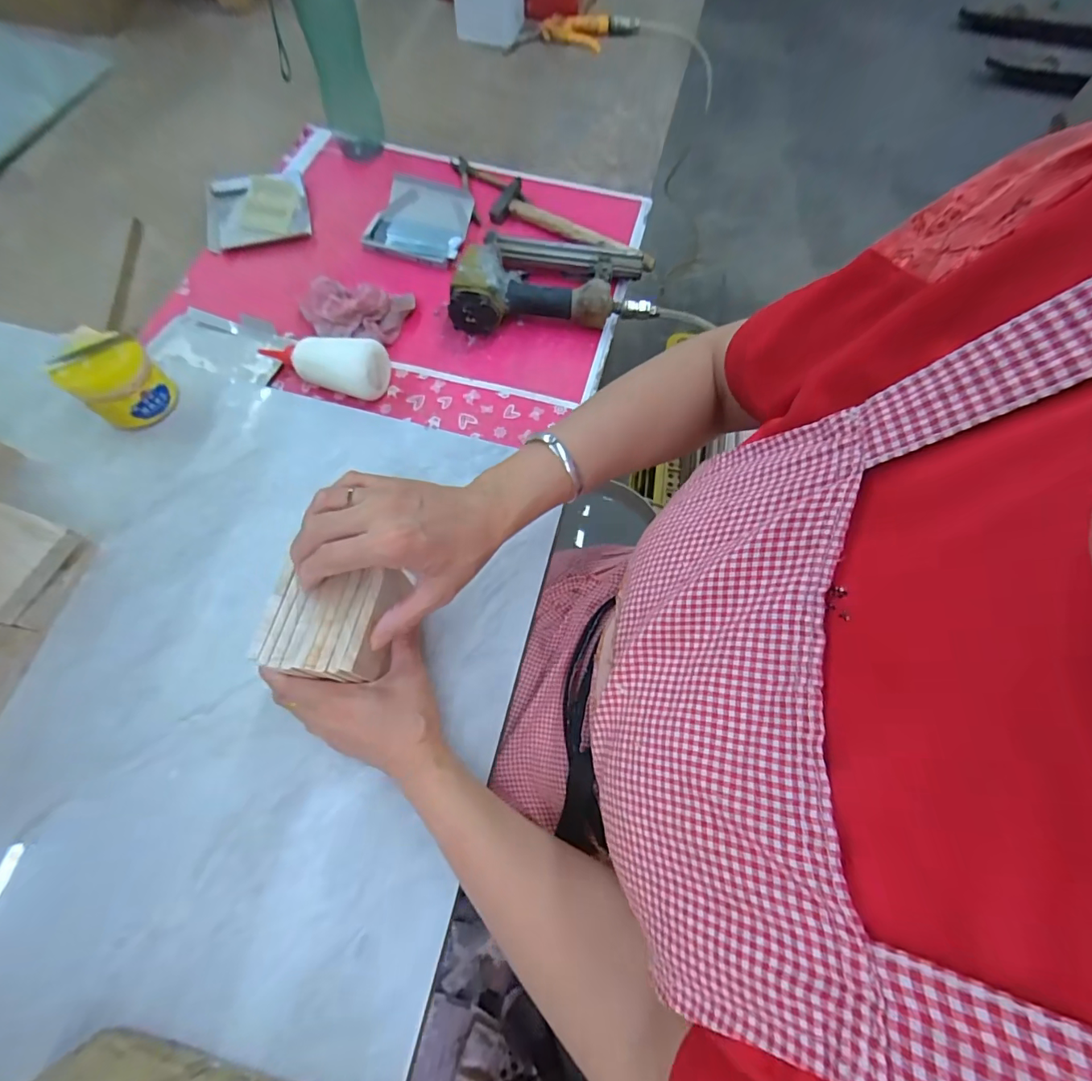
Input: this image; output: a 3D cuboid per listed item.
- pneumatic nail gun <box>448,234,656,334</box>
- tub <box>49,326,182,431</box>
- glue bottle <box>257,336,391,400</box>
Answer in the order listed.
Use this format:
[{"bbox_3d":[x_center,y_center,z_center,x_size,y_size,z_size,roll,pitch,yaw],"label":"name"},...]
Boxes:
[{"bbox_3d":[0.007,-0.334,0.620,0.240,0.062,0.153,1,66,-3],"label":"pneumatic nail gun"},{"bbox_3d":[-0.439,-0.161,0.499,0.071,0.078,0.072,1,65,-3],"label":"tub"},{"bbox_3d":[-0.261,-0.202,0.552,0.162,0.048,0.053,10,65,1],"label":"glue bottle"}]

